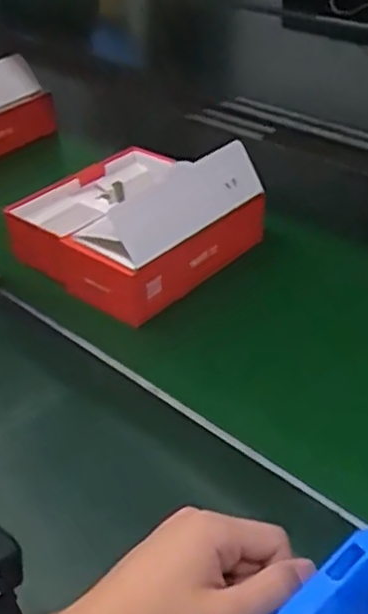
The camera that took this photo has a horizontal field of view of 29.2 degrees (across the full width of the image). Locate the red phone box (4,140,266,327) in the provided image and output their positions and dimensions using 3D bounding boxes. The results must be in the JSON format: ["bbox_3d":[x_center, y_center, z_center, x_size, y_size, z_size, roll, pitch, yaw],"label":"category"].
[{"bbox_3d":[-0.053,-0.098,0.682,0.195,0.098,0.204,-29,44,-30],"label":"red phone box"}]

